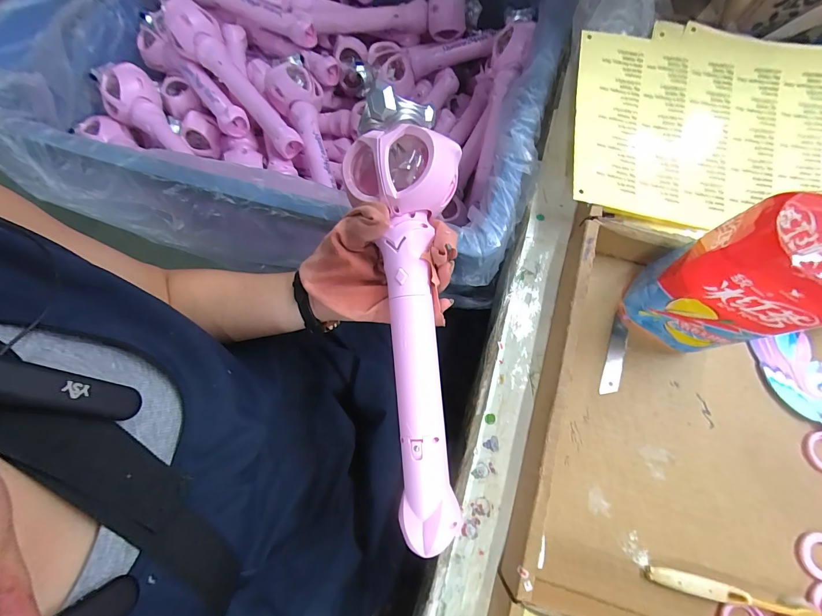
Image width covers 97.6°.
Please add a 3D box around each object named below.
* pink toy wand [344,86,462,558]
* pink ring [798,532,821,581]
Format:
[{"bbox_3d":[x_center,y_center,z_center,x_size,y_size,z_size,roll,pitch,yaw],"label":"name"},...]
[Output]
[{"bbox_3d":[0.002,0.007,0.288,0.085,0.034,0.353,-4,89,0],"label":"pink toy wand"},{"bbox_3d":[0.365,0.221,0.319,0.037,0.006,0.034,0,73,1],"label":"pink ring"}]

